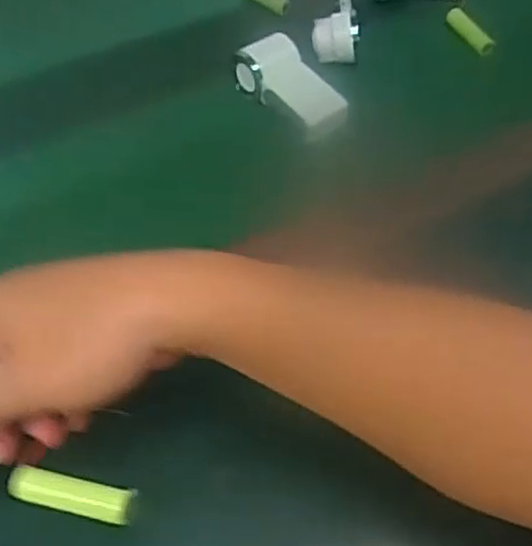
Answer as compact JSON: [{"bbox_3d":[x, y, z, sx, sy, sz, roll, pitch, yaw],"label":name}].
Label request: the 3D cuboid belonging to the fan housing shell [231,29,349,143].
[{"bbox_3d":[0.019,-0.140,0.540,0.046,0.028,0.089,-31,59,-19],"label":"fan housing shell"}]

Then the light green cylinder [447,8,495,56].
[{"bbox_3d":[0.165,-0.198,0.589,0.015,0.017,0.053,-25,58,-15],"label":"light green cylinder"}]

